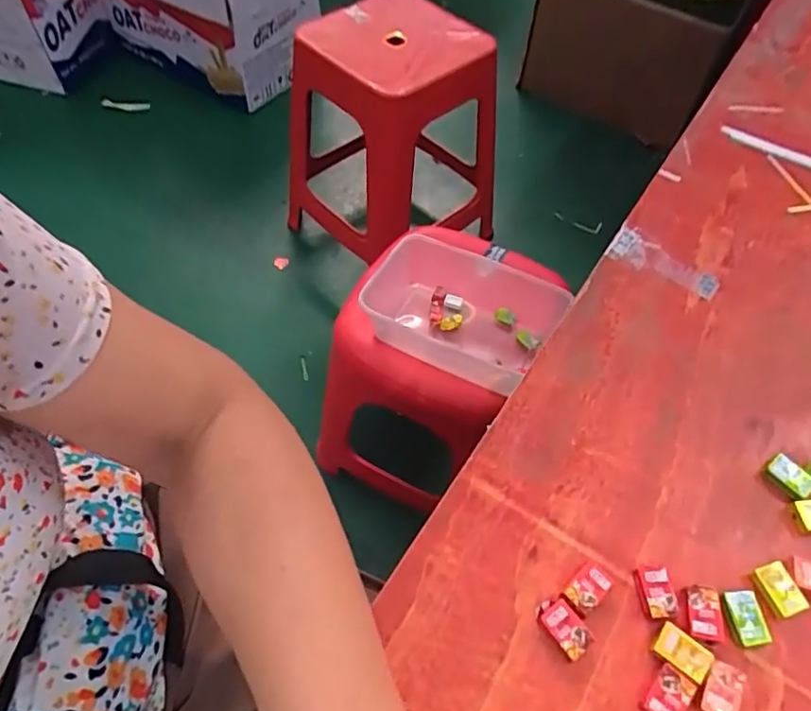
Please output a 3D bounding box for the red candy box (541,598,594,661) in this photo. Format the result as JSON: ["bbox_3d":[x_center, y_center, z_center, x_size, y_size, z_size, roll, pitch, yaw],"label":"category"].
[{"bbox_3d":[0.082,0.139,0.297,0.017,0.008,0.027,-33,63,-22],"label":"red candy box"}]

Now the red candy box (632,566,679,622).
[{"bbox_3d":[0.132,0.125,0.308,0.017,0.007,0.026,1,56,-1],"label":"red candy box"}]

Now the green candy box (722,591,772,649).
[{"bbox_3d":[0.175,0.134,0.300,0.016,0.007,0.026,-3,56,-4],"label":"green candy box"}]

